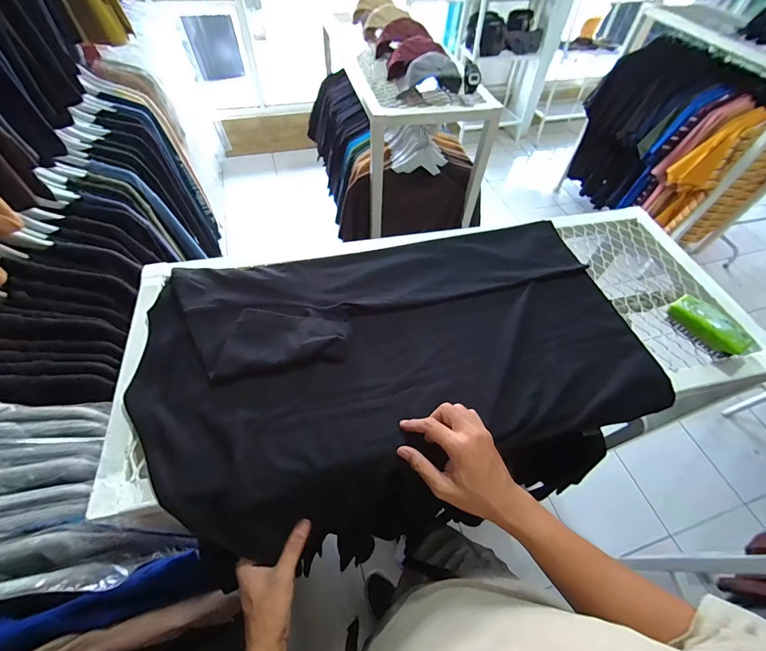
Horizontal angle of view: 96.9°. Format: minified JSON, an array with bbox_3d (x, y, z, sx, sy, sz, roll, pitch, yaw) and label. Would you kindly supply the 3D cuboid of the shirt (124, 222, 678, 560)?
[{"bbox_3d":[0.030,0.039,0.514,0.703,0.061,0.412,-10,60,-9],"label":"shirt"}]

